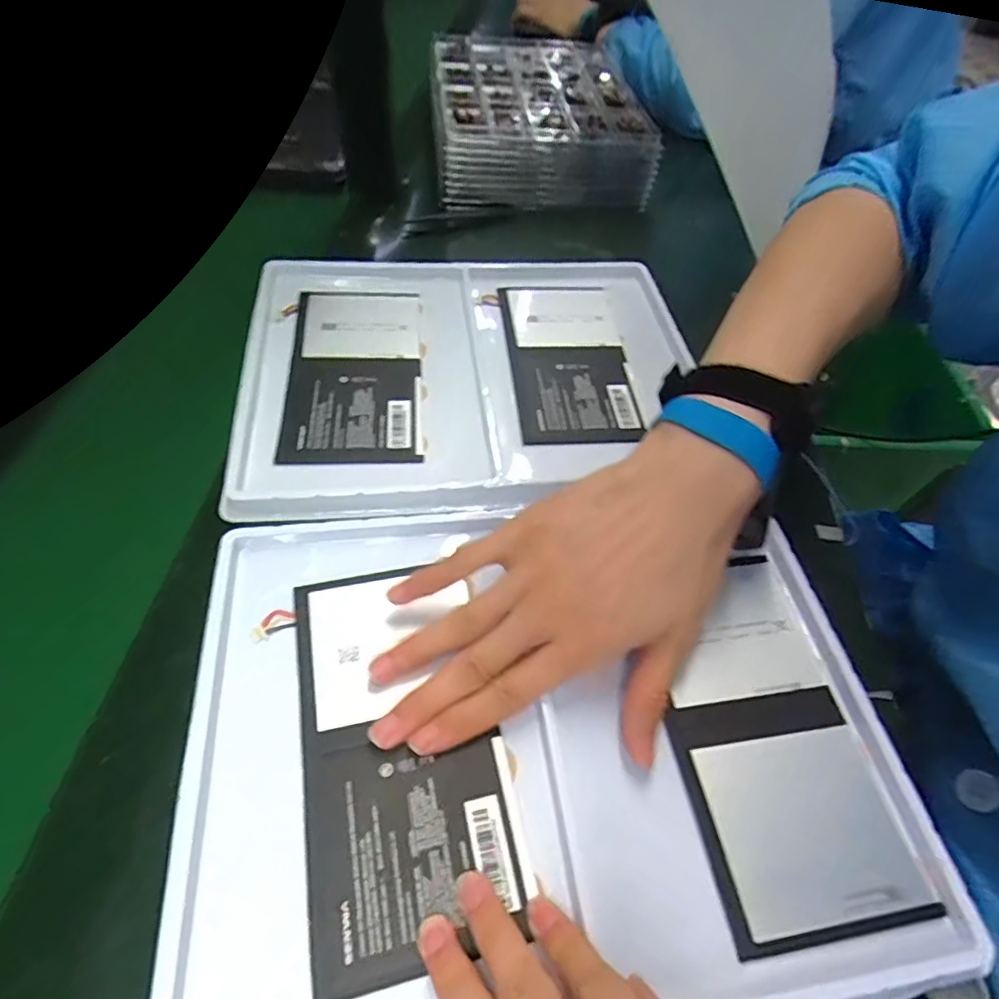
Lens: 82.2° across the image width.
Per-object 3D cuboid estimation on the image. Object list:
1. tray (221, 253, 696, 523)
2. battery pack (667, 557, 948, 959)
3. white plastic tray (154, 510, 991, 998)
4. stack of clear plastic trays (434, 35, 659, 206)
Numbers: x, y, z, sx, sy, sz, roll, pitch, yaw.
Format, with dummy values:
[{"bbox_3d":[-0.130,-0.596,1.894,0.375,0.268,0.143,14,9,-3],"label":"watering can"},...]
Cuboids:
[{"bbox_3d":[-0.018,-0.103,0.412,0.308,0.017,0.247,-2,55,-10],"label":"tray"},{"bbox_3d":[0.129,0.111,0.282,0.087,0.006,0.163,-6,56,-7],"label":"battery pack"},{"bbox_3d":[0.024,0.105,0.272,0.314,0.023,0.239,-2,55,-10],"label":"white plastic tray"},{"bbox_3d":[0.036,-0.397,0.594,0.198,0.058,0.255,0,54,-9],"label":"stack of clear plastic trays"}]

